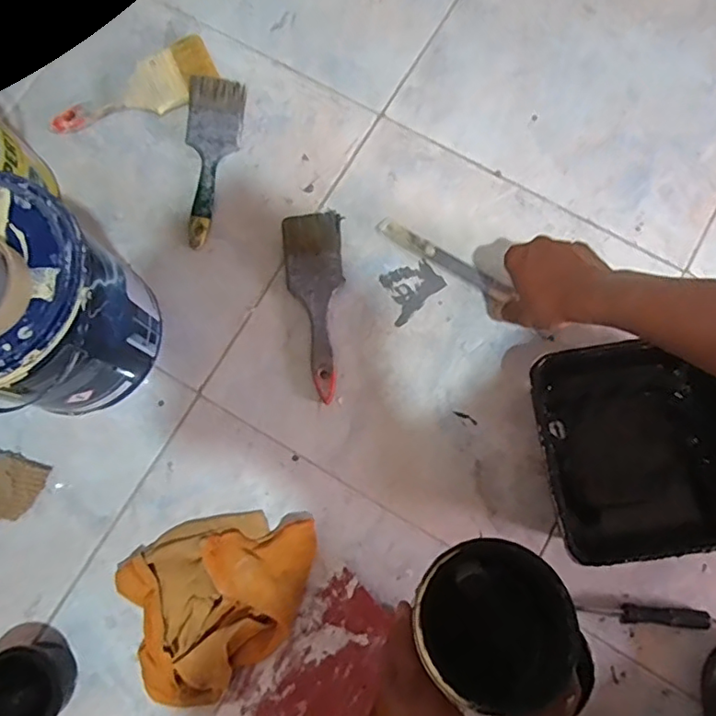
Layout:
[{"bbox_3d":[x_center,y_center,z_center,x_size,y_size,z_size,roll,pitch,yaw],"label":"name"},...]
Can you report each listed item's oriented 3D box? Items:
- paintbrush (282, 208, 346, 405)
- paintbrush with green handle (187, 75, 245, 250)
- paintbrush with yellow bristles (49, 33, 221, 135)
[{"bbox_3d":[-0.049,-0.061,0.639,0.063,0.022,0.208,-2,78,0],"label":"paintbrush"},{"bbox_3d":[-0.171,-0.233,0.678,0.062,0.021,0.207,0,78,0],"label":"paintbrush with green handle"},{"bbox_3d":[-0.265,-0.314,0.695,0.204,0.024,0.070,-31,79,-6],"label":"paintbrush with yellow bristles"}]

